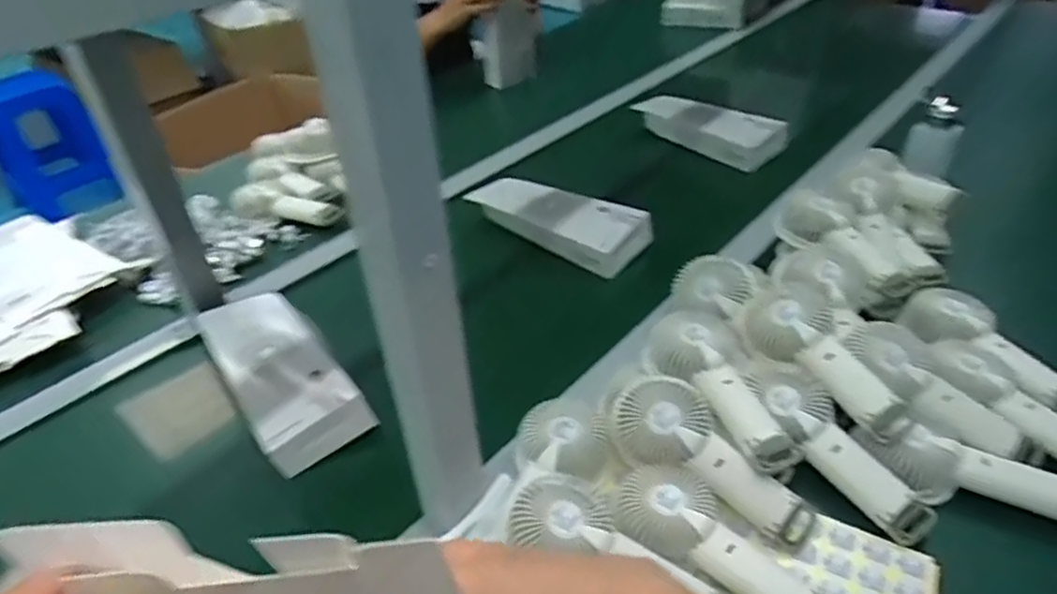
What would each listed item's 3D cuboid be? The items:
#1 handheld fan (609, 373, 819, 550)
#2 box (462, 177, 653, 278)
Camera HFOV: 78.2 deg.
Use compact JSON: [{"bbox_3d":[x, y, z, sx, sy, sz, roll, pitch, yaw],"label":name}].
[{"bbox_3d":[0.159,0.143,0.573,0.185,0.057,0.080,36,51,20],"label":"handheld fan"},{"bbox_3d":[0.031,-0.108,0.907,0.269,0.060,0.085,23,46,29],"label":"box"}]

